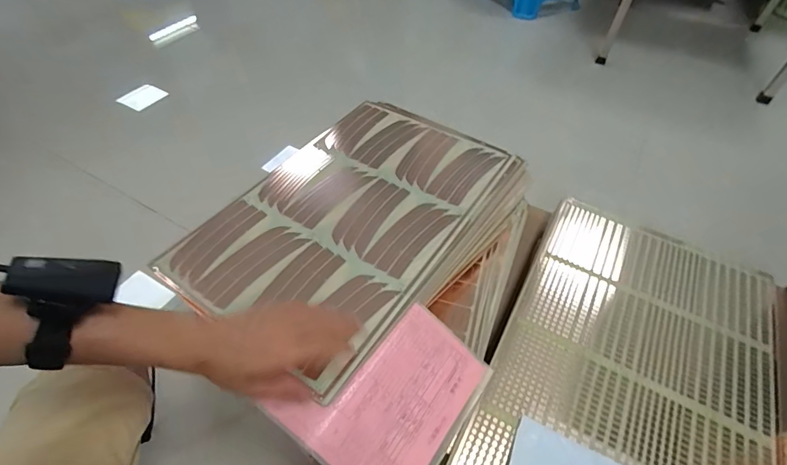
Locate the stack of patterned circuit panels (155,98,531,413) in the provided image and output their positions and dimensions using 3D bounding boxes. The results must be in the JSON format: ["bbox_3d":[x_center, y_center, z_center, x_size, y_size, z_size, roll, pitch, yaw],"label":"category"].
[{"bbox_3d":[-0.060,-0.041,0.643,0.377,0.030,0.534,32,55,26],"label":"stack of patterned circuit panels"}]

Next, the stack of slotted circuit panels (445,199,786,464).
[{"bbox_3d":[0.353,0.222,0.572,0.382,0.054,0.648,23,52,20],"label":"stack of slotted circuit panels"}]

